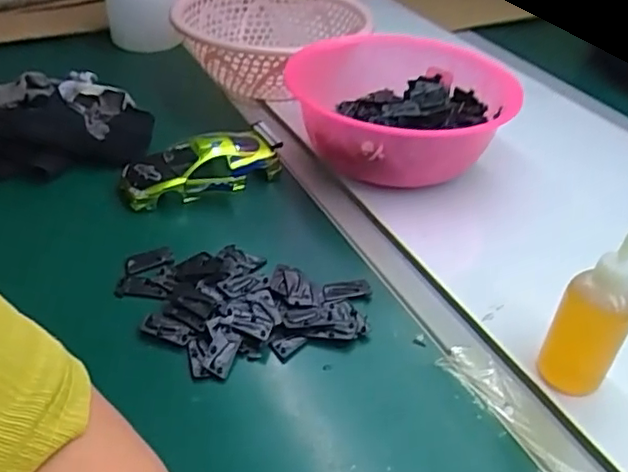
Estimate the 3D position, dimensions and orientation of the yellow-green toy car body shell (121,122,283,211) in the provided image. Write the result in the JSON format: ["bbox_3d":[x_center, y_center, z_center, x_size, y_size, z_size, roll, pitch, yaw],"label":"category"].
[{"bbox_3d":[-0.094,-0.060,0.526,0.132,0.041,0.059,-10,40,-17],"label":"yellow-green toy car body shell"}]

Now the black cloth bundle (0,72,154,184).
[{"bbox_3d":[-0.240,-0.110,0.572,0.165,0.048,0.157,-10,39,-17],"label":"black cloth bundle"}]

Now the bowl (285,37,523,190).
[{"bbox_3d":[0.072,-0.096,0.544,0.177,0.102,0.169,2,38,-2],"label":"bowl"}]

